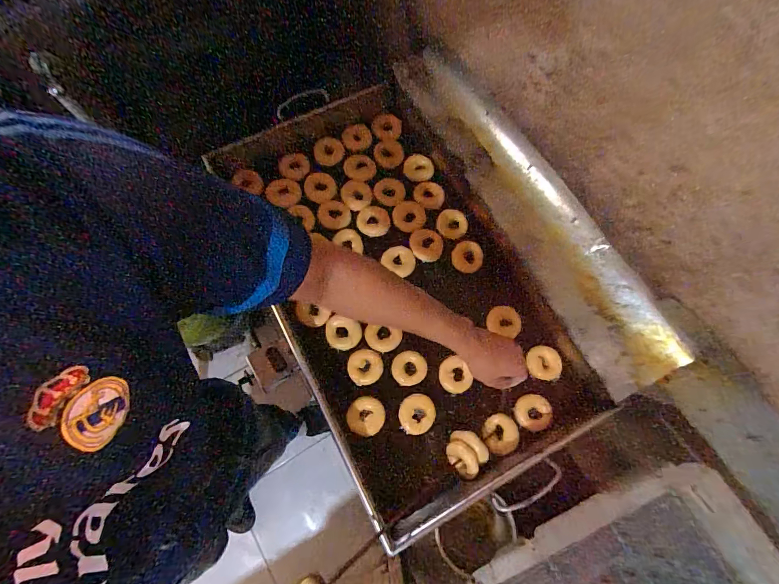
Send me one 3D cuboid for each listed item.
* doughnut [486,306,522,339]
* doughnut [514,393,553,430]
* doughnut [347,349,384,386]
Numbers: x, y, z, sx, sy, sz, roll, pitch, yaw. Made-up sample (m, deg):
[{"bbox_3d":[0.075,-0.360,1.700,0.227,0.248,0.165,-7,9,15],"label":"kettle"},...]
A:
[{"bbox_3d":[0.242,0.061,0.788,0.073,0.014,0.064,33,92,20],"label":"doughnut"},{"bbox_3d":[0.283,0.238,0.740,0.069,0.023,0.071,-34,77,1],"label":"doughnut"},{"bbox_3d":[-0.049,0.153,0.755,0.071,0.029,0.068,1,72,-2],"label":"doughnut"}]

